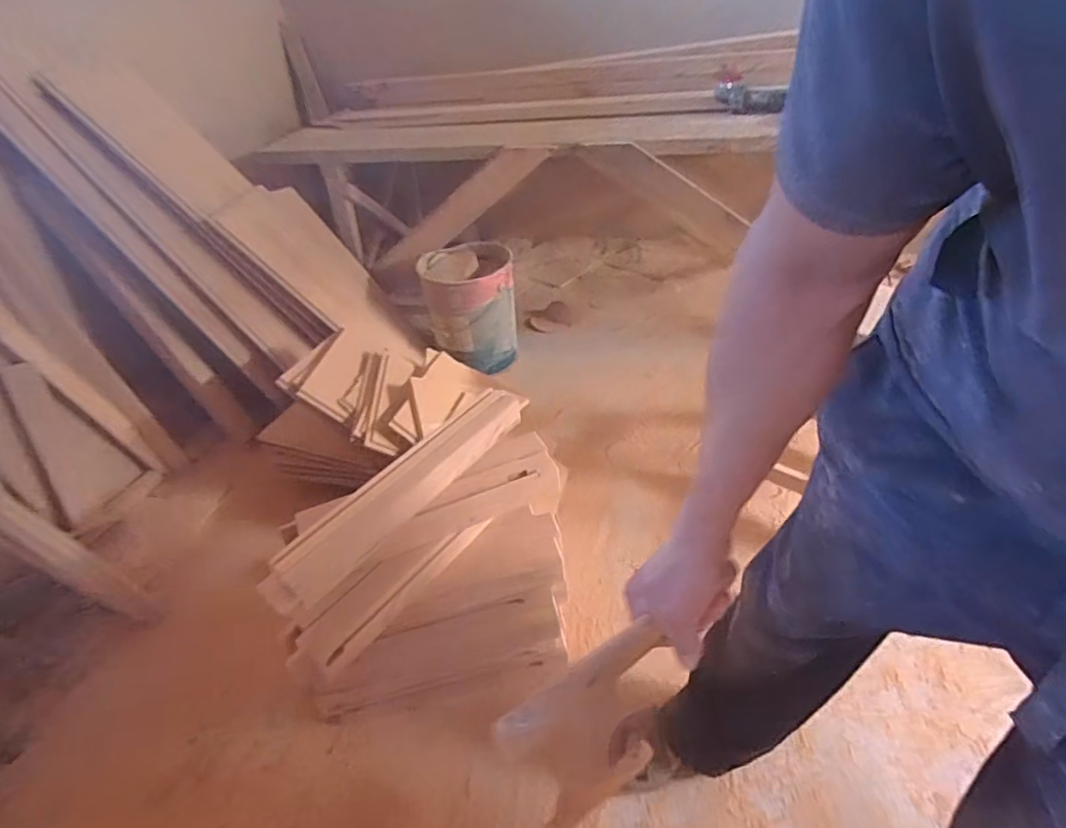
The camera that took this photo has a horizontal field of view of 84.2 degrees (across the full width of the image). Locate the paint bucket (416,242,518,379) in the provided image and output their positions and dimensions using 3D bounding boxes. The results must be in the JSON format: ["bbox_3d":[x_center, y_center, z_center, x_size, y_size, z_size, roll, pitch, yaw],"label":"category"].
[{"bbox_3d":[-0.197,-0.337,1.919,0.286,0.354,0.286,-4,36,3],"label":"paint bucket"}]

